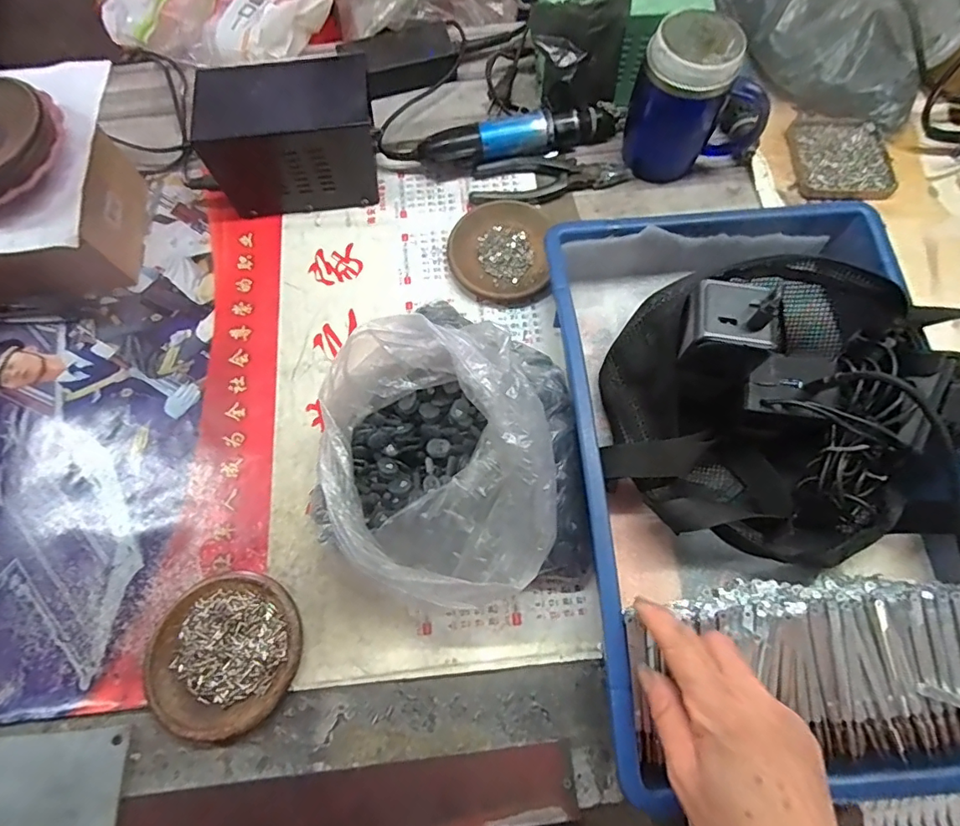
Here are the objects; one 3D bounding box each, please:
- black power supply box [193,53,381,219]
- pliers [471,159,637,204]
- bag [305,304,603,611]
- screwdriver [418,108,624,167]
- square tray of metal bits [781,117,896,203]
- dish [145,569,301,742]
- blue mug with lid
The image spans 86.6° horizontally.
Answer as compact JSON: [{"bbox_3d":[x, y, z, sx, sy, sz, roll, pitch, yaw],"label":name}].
[{"bbox_3d":[-0.186,-0.274,0.516,0.162,0.114,0.082,-8,71,-1],"label":"black power supply box"},{"bbox_3d":[0.073,-0.255,0.548,0.165,0.016,0.049,-11,71,-2],"label":"pliers"},{"bbox_3d":[-0.027,0.033,0.389,0.205,0.118,0.206,5,71,4],"label":"bag"},{"bbox_3d":[0.043,-0.293,0.546,0.210,0.034,0.035,-9,71,-1],"label":"screwdriver"},{"bbox_3d":[0.385,-0.273,0.543,0.099,0.008,0.104,0,71,2],"label":"square tray of metal bits"},{"bbox_3d":[-0.196,0.186,0.397,0.109,0.021,0.113,-1,71,2],"label":"dish"},{"bbox_3d":[0.213,-0.306,0.497,0.118,0.124,0.069,-5,71,0],"label":"blue mug with lid"}]

